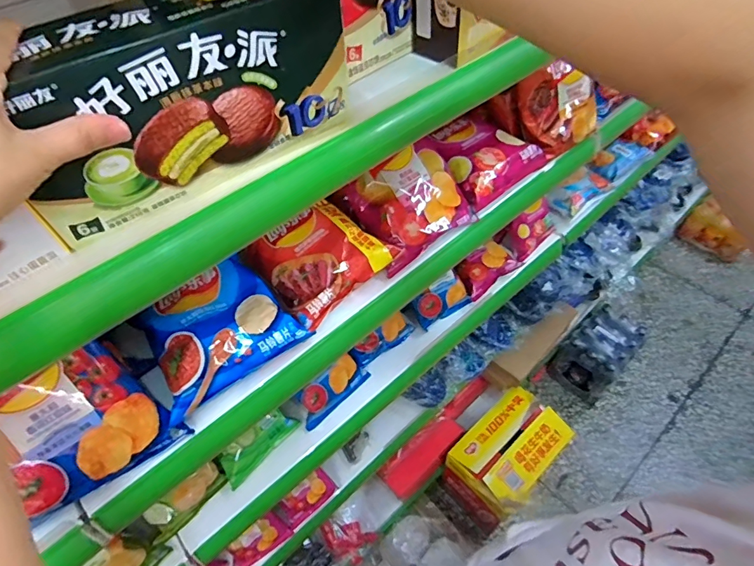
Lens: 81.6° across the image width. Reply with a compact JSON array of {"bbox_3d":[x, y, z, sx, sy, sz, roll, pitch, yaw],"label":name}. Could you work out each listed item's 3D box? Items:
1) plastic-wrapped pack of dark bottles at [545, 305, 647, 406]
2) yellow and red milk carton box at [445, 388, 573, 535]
[{"bbox_3d":[0.749,0.235,1.499,0.191,0.222,0.243,36,62,27],"label":"plastic-wrapped pack of dark bottles"},{"bbox_3d":[0.354,0.505,1.234,0.296,0.336,0.196,-35,58,-22],"label":"yellow and red milk carton box"}]

